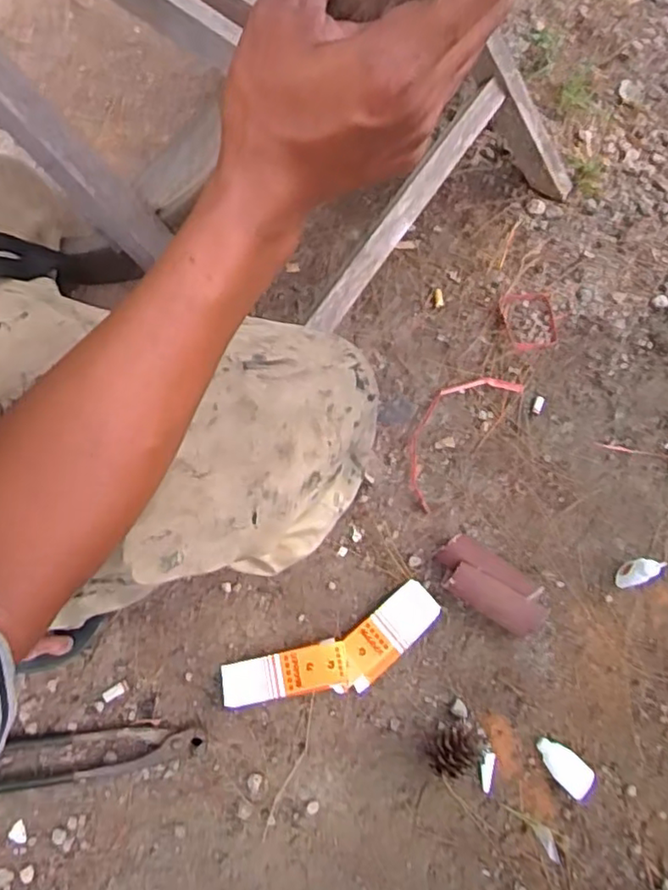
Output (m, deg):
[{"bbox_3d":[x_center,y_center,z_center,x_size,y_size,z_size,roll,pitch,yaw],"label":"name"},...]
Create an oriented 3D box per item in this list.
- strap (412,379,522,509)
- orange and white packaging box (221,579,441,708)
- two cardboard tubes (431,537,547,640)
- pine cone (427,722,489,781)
[{"bbox_3d":[0.134,-0.019,0.738,0.075,0.009,0.187,39,75,10],"label":"strap"},{"bbox_3d":[0.002,0.216,0.652,0.224,0.031,0.070,-23,74,-9],"label":"orange and white packaging box"},{"bbox_3d":[0.165,0.148,0.675,0.125,0.031,0.060,36,74,9],"label":"two cardboard tubes"},{"bbox_3d":[0.115,0.293,0.616,0.045,0.043,0.052,27,73,7],"label":"pine cone"}]

